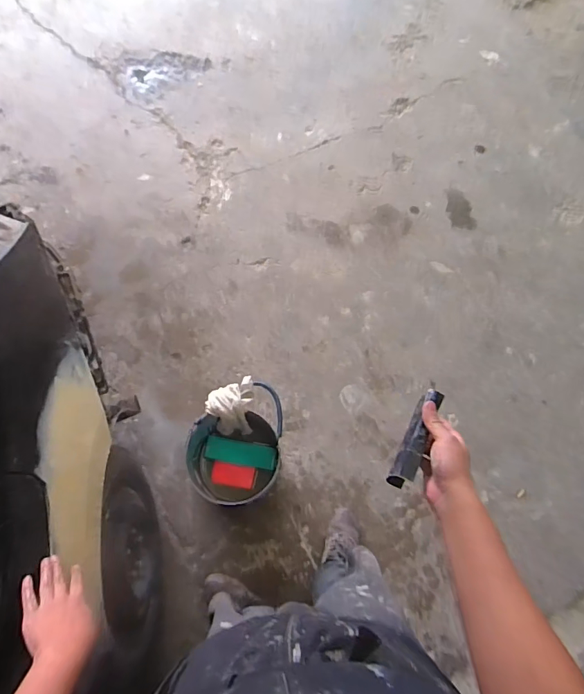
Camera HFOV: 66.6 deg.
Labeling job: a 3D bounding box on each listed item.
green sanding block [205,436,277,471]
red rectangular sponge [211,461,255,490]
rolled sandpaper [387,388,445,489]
[{"bbox_3d":[-0.166,0.347,1.457,0.239,0.038,0.073,7,72,15],"label":"green sanding block"},{"bbox_3d":[-0.195,0.422,1.461,0.139,0.022,0.069,9,72,1],"label":"red rectangular sponge"},{"bbox_3d":[0.180,0.131,0.644,0.031,0.034,0.148,25,74,7],"label":"rolled sandpaper"}]

